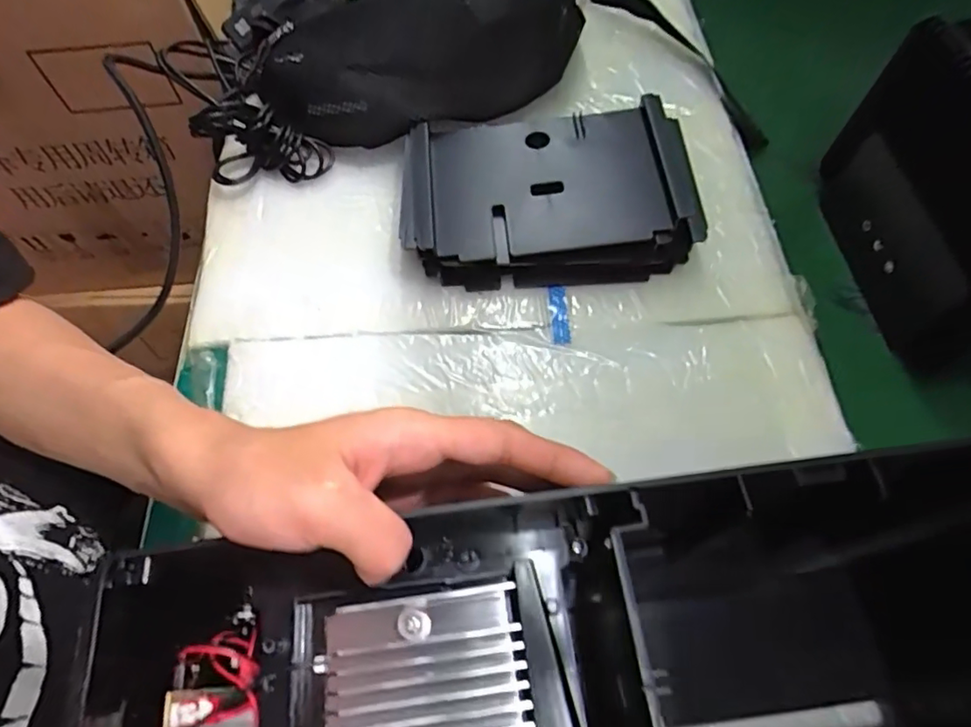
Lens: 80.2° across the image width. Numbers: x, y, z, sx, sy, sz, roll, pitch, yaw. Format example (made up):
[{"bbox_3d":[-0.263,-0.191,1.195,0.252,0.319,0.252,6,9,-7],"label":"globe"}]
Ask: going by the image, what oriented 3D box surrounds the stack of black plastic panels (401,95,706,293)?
[{"bbox_3d":[0.045,-0.122,0.427,0.203,0.050,0.139,-1,62,1],"label":"stack of black plastic panels"}]

